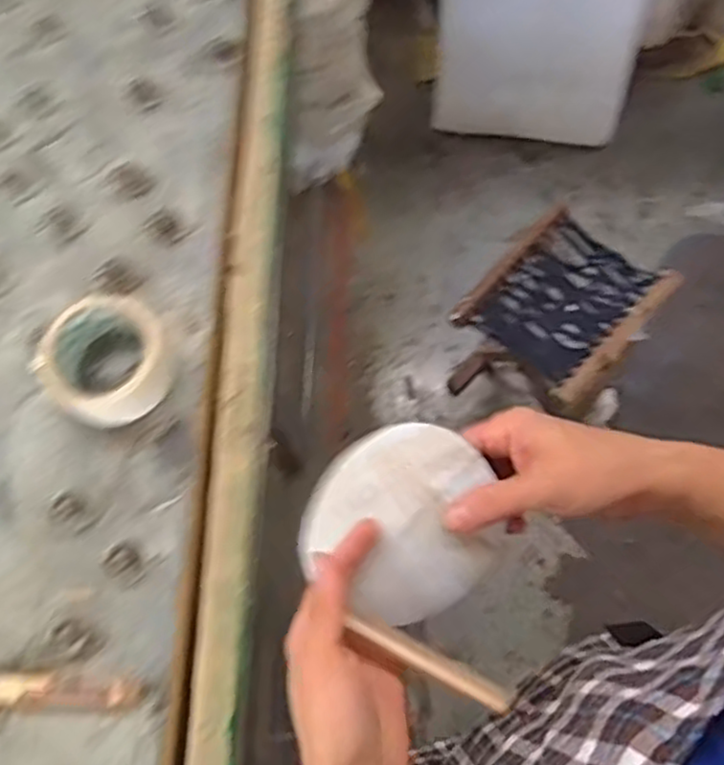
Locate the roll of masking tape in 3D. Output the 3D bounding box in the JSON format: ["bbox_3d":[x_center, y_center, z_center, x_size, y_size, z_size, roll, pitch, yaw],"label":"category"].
[{"bbox_3d":[-0.203,-0.018,0.591,0.096,0.037,0.099,-2,67,4],"label":"roll of masking tape"}]

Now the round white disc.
[{"bbox_3d":[0.025,0.079,0.428,0.103,0.018,0.109,42,95,3],"label":"round white disc"}]

